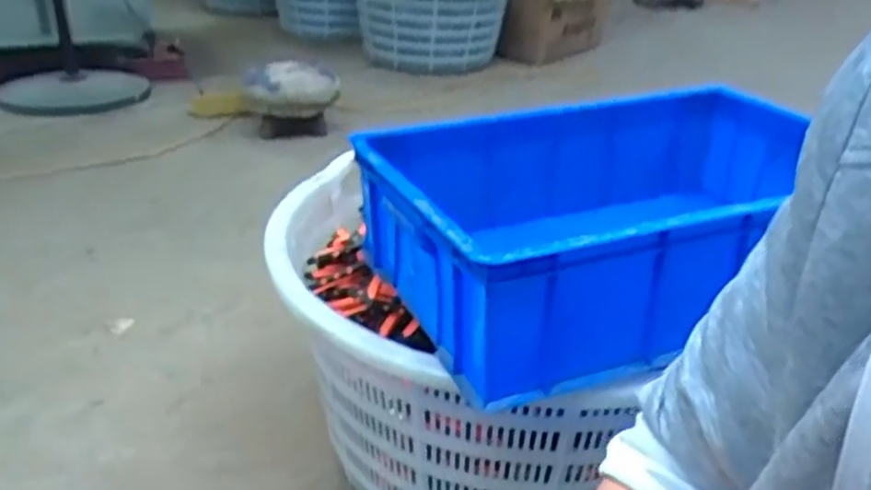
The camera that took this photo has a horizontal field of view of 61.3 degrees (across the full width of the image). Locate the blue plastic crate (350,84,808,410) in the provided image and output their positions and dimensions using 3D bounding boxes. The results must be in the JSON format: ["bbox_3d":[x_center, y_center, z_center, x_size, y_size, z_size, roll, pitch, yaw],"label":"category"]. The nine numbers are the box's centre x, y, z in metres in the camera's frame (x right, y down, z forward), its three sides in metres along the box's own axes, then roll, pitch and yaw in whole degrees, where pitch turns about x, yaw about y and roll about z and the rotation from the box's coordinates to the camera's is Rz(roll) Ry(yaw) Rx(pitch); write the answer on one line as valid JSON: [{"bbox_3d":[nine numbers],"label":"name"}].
[{"bbox_3d":[0.200,-0.030,0.774,0.503,0.145,0.333,-9,30,-18],"label":"blue plastic crate"}]

